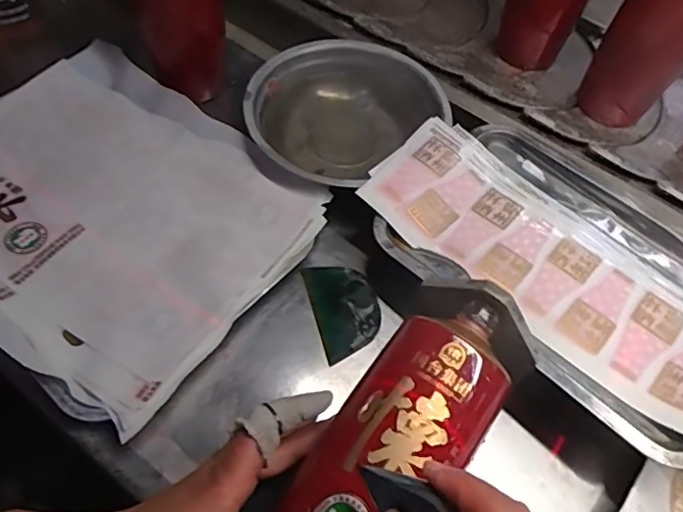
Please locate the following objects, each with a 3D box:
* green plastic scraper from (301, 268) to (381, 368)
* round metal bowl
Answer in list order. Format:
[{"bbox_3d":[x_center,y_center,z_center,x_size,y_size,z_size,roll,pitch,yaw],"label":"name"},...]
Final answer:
[{"bbox_3d":[0.004,0.045,0.501,0.058,0.006,0.090,-13,61,-10],"label":"green plastic scraper"},{"bbox_3d":[0.000,-0.152,0.596,0.179,0.061,0.209,40,65,19],"label":"round metal bowl"}]

